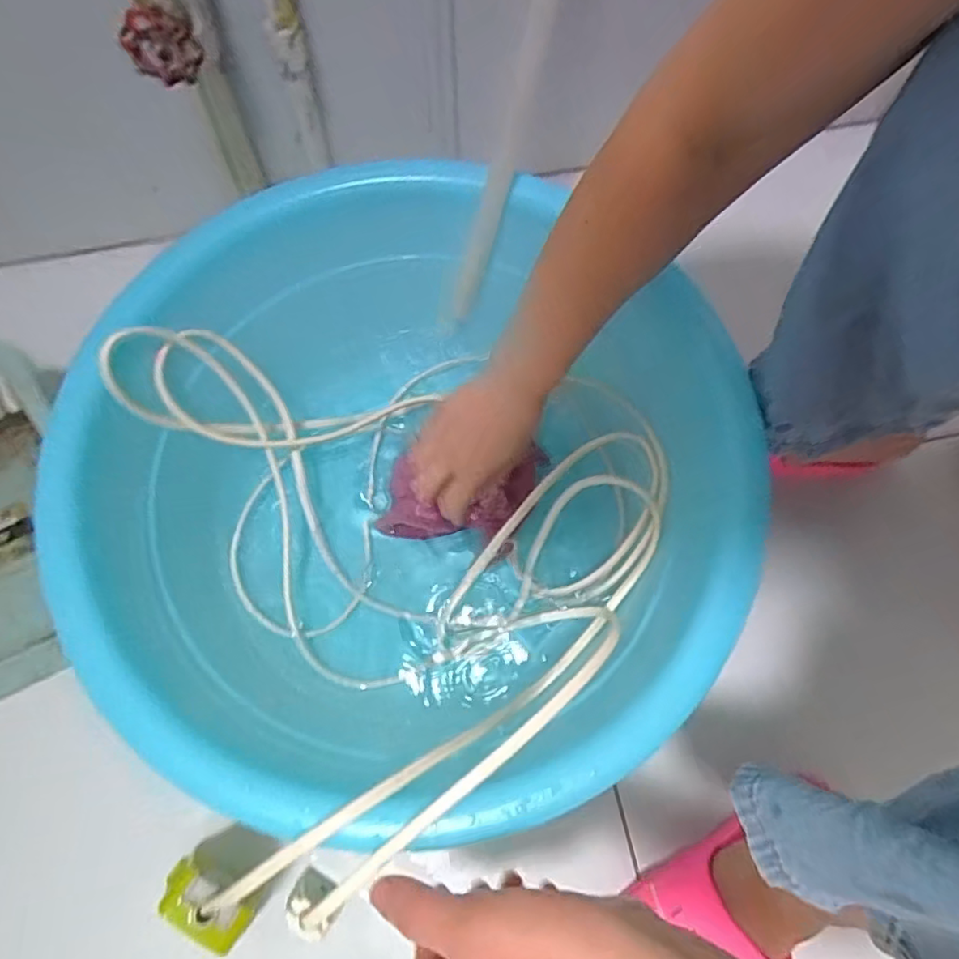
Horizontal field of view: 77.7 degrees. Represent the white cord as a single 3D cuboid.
[{"bbox_3d":[-0.030,0.037,0.450,0.339,0.179,0.373,-20,72,-6],"label":"white cord"}]

